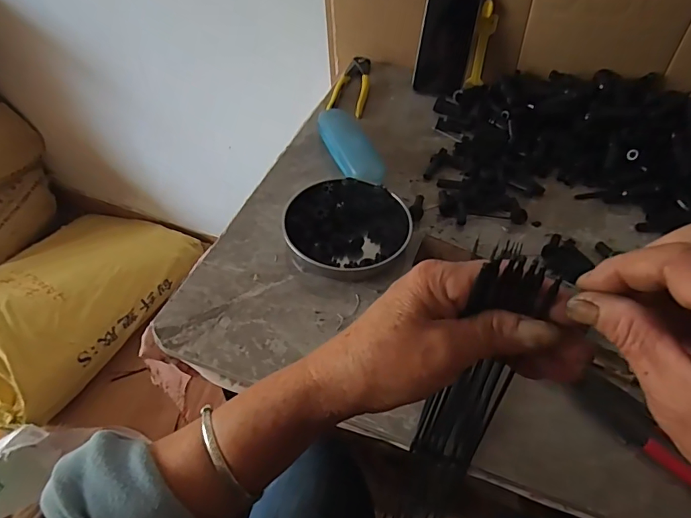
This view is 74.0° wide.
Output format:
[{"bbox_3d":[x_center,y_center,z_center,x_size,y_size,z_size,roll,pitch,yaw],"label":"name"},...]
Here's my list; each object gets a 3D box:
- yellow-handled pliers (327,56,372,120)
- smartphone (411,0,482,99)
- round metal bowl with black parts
[{"bbox_3d":[0.011,-0.281,0.733,0.055,0.012,0.170,9,50,5],"label":"yellow-handled pliers"},{"bbox_3d":[0.153,-0.336,0.695,0.078,0.165,0.011,13,27,8],"label":"smartphone"},{"bbox_3d":[0.002,-0.037,0.510,0.136,0.024,0.125,1,50,-2],"label":"round metal bowl with black parts"}]

